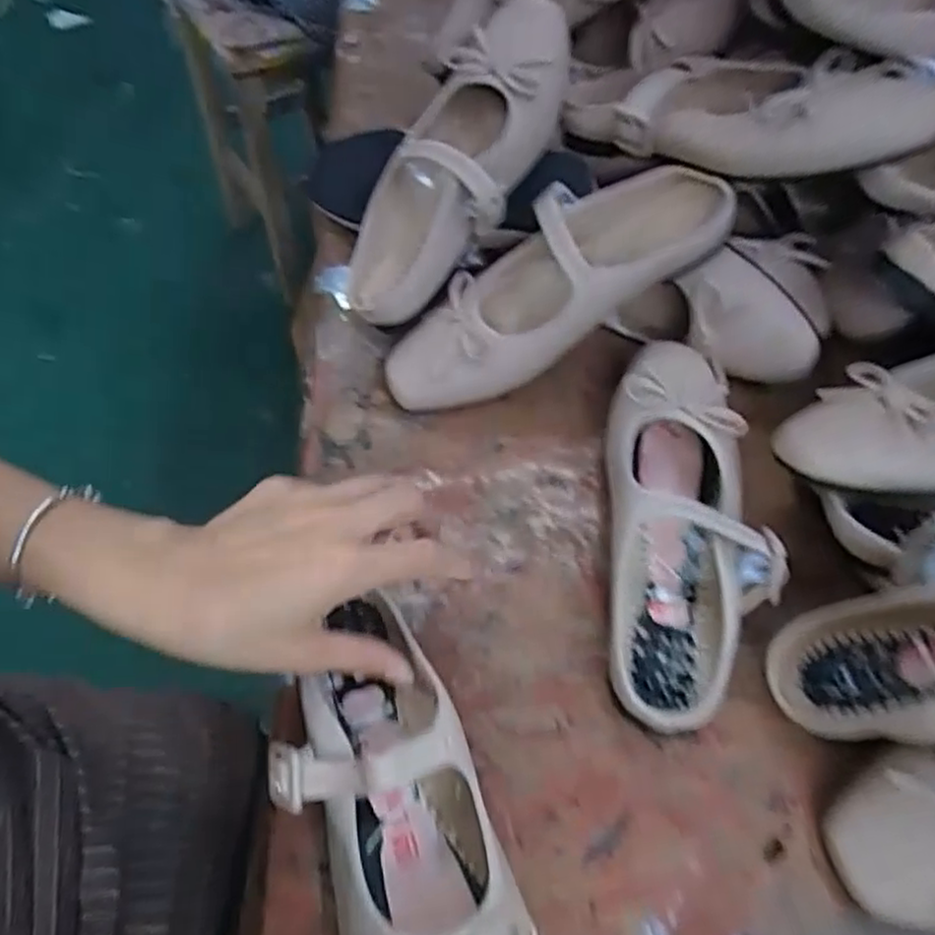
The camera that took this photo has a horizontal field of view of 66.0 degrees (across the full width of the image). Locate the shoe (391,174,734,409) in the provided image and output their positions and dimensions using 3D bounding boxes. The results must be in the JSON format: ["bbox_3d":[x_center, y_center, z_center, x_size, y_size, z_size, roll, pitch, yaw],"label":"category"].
[{"bbox_3d":[0.050,-0.114,0.458,0.234,0.055,0.084,-34,63,3],"label":"shoe"}]

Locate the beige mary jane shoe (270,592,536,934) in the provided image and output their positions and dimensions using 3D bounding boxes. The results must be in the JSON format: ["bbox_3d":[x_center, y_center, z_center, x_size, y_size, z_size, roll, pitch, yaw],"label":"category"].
[{"bbox_3d":[-0.031,0.163,0.320,0.079,0.064,0.224,-18,56,-12],"label":"beige mary jane shoe"}]

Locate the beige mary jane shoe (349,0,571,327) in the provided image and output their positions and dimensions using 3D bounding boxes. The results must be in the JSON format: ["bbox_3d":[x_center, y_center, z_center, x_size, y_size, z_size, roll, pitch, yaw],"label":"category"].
[{"bbox_3d":[-0.009,-0.201,0.473,0.102,0.058,0.228,34,95,18],"label":"beige mary jane shoe"}]

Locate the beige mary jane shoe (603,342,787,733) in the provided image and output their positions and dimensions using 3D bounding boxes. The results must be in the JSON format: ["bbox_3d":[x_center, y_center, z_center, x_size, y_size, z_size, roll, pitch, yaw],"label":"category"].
[{"bbox_3d":[0.124,0.028,0.416,0.091,0.055,0.236,3,58,0],"label":"beige mary jane shoe"}]

